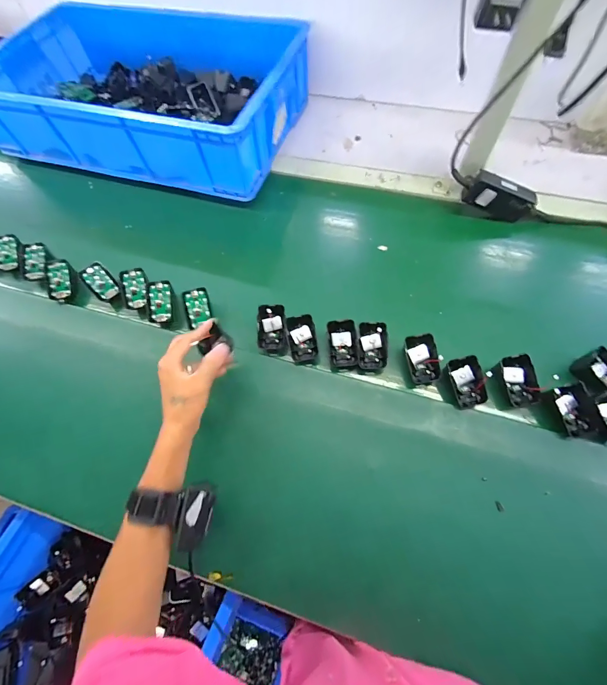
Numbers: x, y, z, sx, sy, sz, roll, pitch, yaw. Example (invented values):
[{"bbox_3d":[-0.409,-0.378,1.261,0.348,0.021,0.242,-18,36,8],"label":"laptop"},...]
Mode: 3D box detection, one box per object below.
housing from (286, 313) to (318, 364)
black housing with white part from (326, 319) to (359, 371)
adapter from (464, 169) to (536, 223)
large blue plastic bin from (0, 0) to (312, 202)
[{"bbox_3d":[-0.003,-0.005,0.506,0.042,0.021,0.071,-11,95,-5],"label":"housing"},{"bbox_3d":[0.060,0.004,0.497,0.044,0.037,0.063,-7,65,0],"label":"black housing with white part"},{"bbox_3d":[0.341,-0.253,0.572,0.118,0.056,0.031,17,65,-11],"label":"adapter"},{"bbox_3d":[-0.361,-0.547,0.715,0.668,0.155,0.371,16,67,10],"label":"large blue plastic bin"}]

